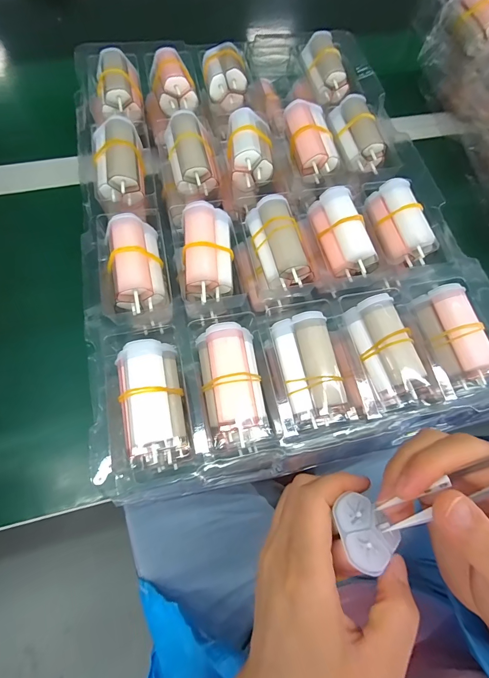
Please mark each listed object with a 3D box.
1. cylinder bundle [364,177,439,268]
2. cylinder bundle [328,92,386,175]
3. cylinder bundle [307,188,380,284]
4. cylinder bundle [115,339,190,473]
[{"bbox_3d":[0.120,-0.091,0.250,0.031,0.022,0.066,-7,69,-5],"label":"cylinder bundle"},{"bbox_3d":[0.098,-0.183,0.287,0.035,0.024,0.067,-15,69,-8],"label":"cylinder bundle"},{"bbox_3d":[0.074,-0.080,0.246,0.030,0.026,0.068,-17,70,-9],"label":"cylinder bundle"},{"bbox_3d":[-0.054,0.039,0.194,0.031,0.027,0.073,-10,69,-7],"label":"cylinder bundle"}]

